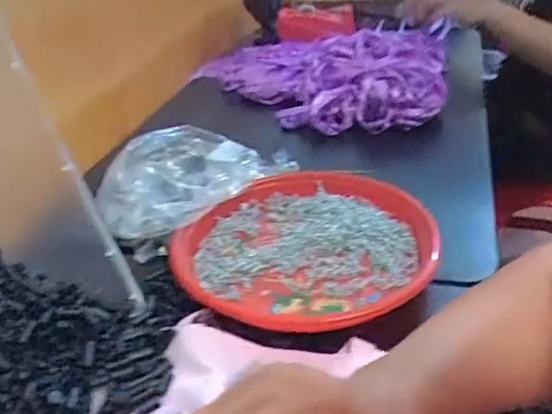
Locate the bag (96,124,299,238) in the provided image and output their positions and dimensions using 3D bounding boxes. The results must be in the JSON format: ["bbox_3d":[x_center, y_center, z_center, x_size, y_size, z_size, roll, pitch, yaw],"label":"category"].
[{"bbox_3d":[-0.086,-0.042,0.595,0.095,0.070,0.221,19,40,33],"label":"bag"}]

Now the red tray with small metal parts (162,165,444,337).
[{"bbox_3d":[0.030,0.027,0.534,0.244,0.024,0.225,-16,34,-16],"label":"red tray with small metal parts"}]

